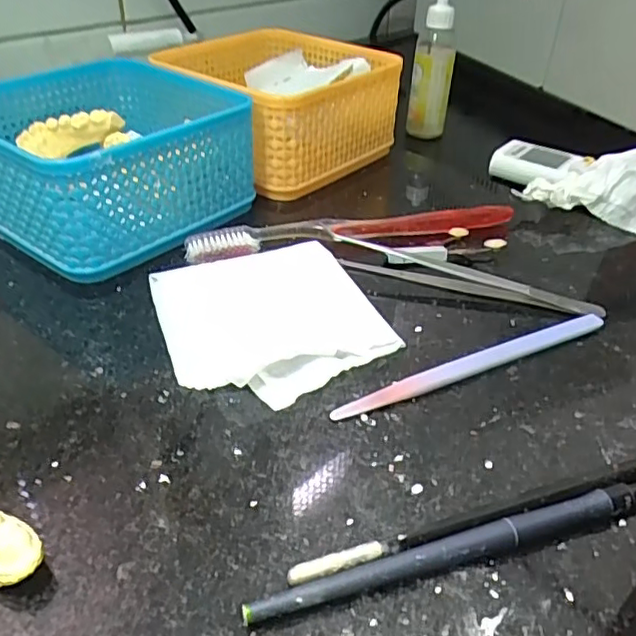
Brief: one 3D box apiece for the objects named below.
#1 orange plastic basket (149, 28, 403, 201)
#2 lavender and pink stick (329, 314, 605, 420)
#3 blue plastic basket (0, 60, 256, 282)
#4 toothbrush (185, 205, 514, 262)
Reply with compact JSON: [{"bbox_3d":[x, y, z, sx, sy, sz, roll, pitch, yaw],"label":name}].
[{"bbox_3d":[-0.030,-0.151,0.418,0.134,0.062,0.130,30,45,31],"label":"orange plastic basket"},{"bbox_3d":[0.069,0.019,0.257,0.138,0.006,0.010,-15,41,-23],"label":"lavender and pink stick"},{"bbox_3d":[-0.121,-0.095,0.340,0.135,0.054,0.135,29,44,30],"label":"blue plastic basket"},{"bbox_3d":[0.022,-0.051,0.333,0.185,0.011,0.020,-7,38,-13],"label":"toothbrush"}]

